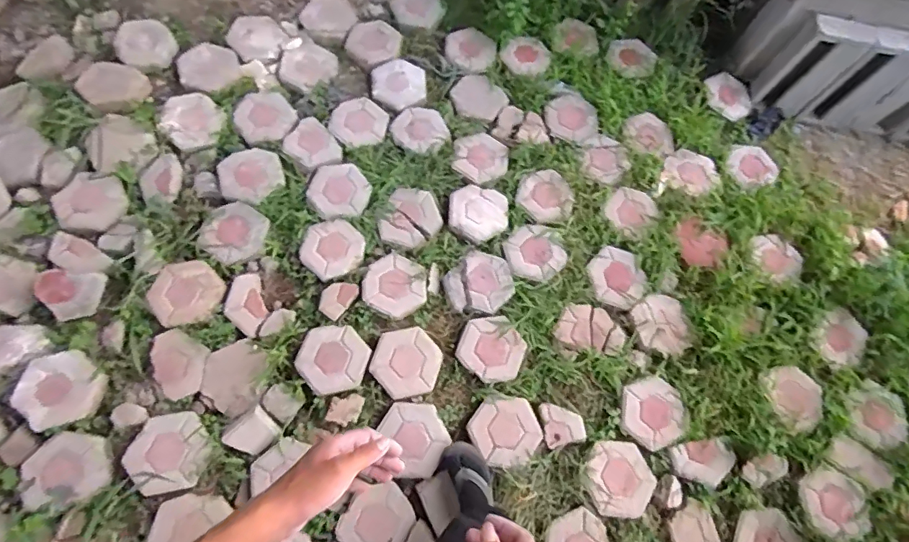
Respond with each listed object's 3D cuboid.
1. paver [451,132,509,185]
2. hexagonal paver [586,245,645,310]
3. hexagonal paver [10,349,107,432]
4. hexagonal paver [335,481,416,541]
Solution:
[{"bbox_3d":[0.097,-0.416,1.714,0.190,0.036,0.202,8,69,0],"label":"paver"},{"bbox_3d":[0.541,0.023,1.587,0.196,0.035,0.197,-42,76,-16],"label":"hexagonal paver"},{"bbox_3d":[-1.109,0.332,1.342,0.210,0.053,0.200,43,73,13],"label":"hexagonal paver"},{"bbox_3d":[-0.209,0.692,1.297,0.180,0.028,0.202,36,71,10],"label":"hexagonal paver"}]

